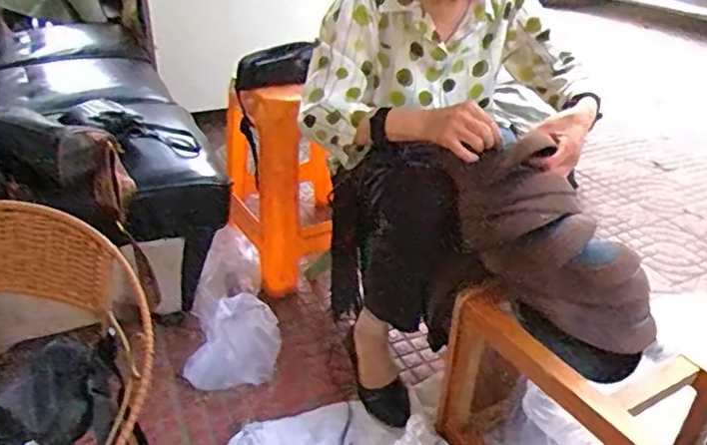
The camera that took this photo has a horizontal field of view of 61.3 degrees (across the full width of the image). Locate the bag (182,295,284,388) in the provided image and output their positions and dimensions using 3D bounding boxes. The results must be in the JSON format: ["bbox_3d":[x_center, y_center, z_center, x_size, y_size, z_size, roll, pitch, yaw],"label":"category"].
[{"bbox_3d":[-0.236,0.250,1.217,0.141,0.121,0.185,18,34,30],"label":"bag"}]

